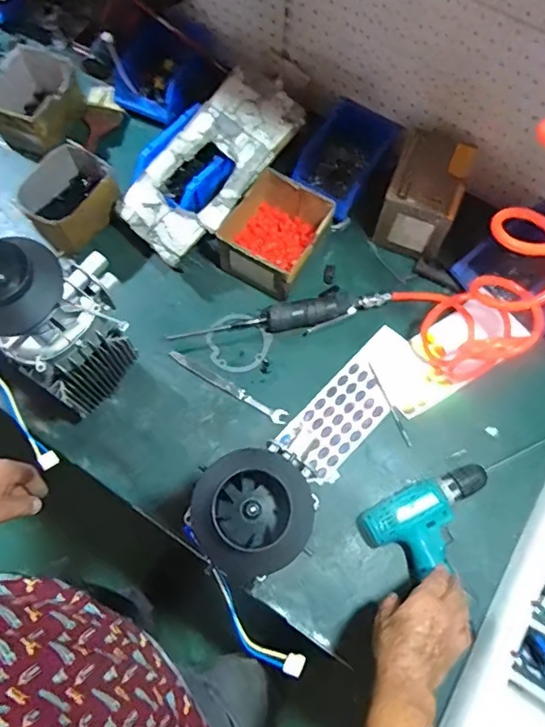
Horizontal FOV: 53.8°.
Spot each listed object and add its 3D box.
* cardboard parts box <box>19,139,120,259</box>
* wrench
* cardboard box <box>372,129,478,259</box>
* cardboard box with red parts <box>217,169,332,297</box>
[{"bbox_3d":[-0.333,-0.272,0.889,0.148,0.079,0.129,-38,75,-14],"label":"cardboard parts box"},{"bbox_3d":[-0.069,0.035,0.835,0.206,0.013,0.024,30,72,9],"label":"wrench"},{"bbox_3d":[0.244,-0.275,0.878,0.109,0.124,0.148,21,71,6],"label":"cardboard box"},{"bbox_3d":[0.005,-0.204,0.862,0.138,0.088,0.163,30,72,9],"label":"cardboard box with red parts"}]

